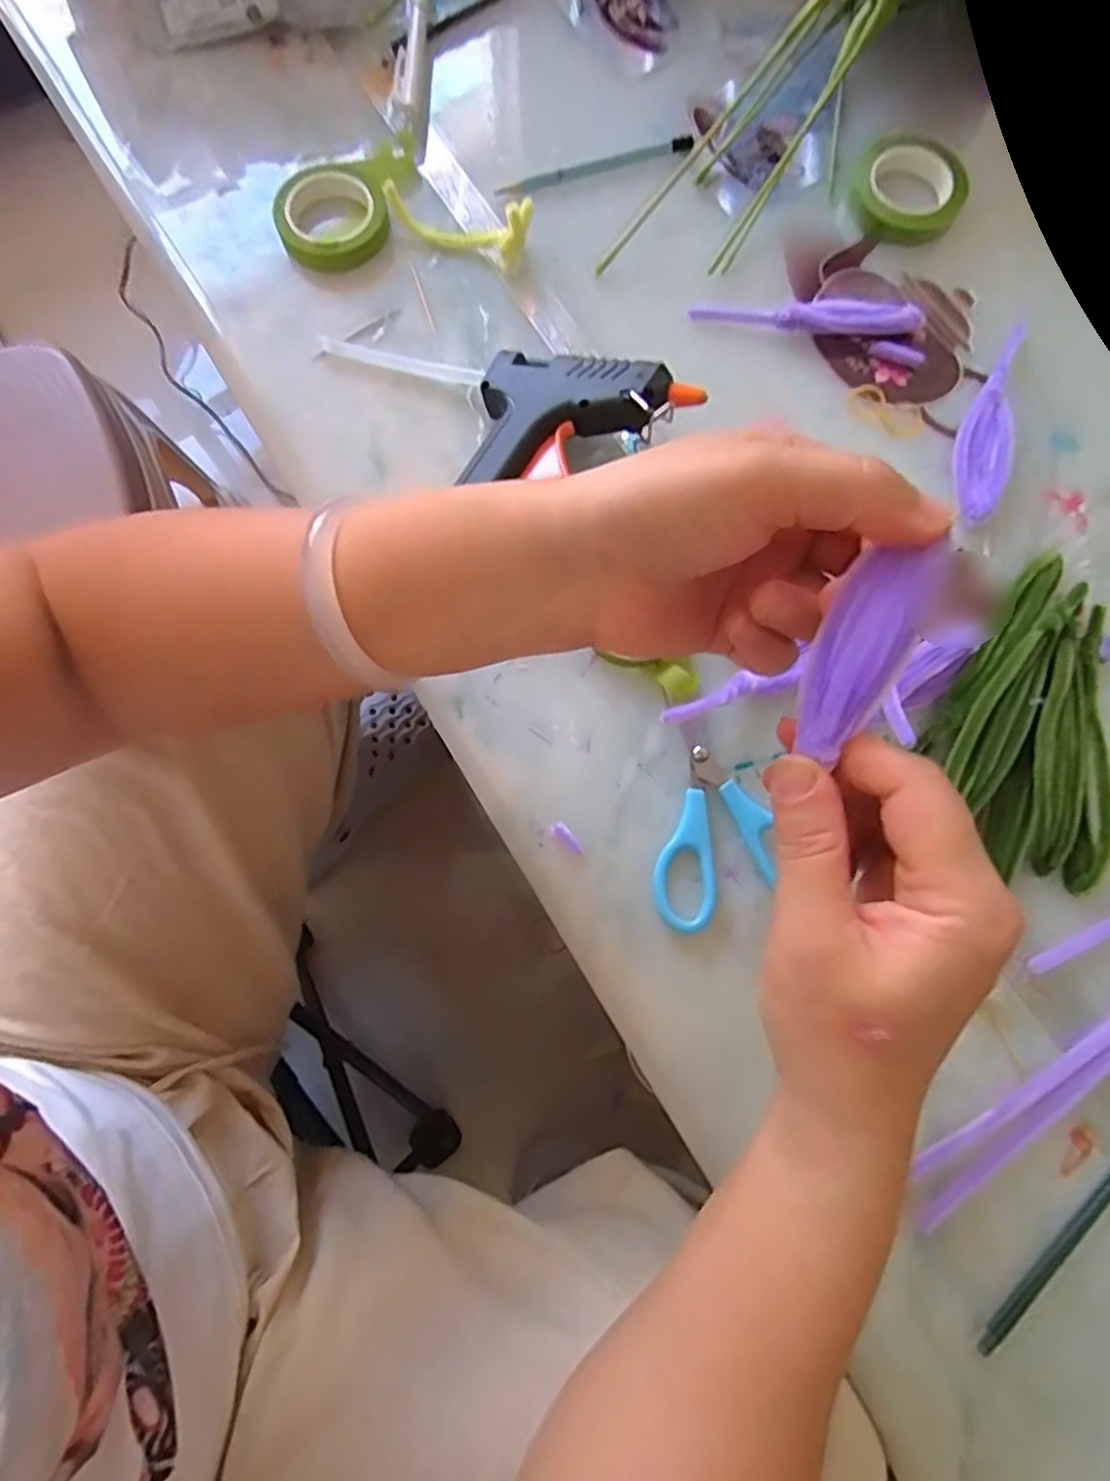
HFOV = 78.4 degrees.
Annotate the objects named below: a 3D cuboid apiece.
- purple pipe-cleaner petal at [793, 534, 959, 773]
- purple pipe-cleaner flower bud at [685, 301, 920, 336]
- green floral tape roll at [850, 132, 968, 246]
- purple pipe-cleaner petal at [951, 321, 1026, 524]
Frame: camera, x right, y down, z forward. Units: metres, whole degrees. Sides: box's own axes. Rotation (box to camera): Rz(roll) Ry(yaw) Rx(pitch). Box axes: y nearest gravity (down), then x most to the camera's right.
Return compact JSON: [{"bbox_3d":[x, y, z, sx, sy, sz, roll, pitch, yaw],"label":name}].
[{"bbox_3d":[0.089,-0.027,0.197,0.024,0.006,0.067,26,102,4],"label":"purple pipe-cleaner petal"},{"bbox_3d":[0.143,-0.240,0.385,0.128,0.013,0.014,2,77,-1],"label":"purple pipe-cleaner flower bud"},{"bbox_3d":[0.213,-0.335,0.410,0.064,0.015,0.065,0,77,-2],"label":"green floral tape roll"},{"bbox_3d":[0.237,-0.174,0.374,0.025,0.013,0.121,17,77,2],"label":"purple pipe-cleaner petal"}]

